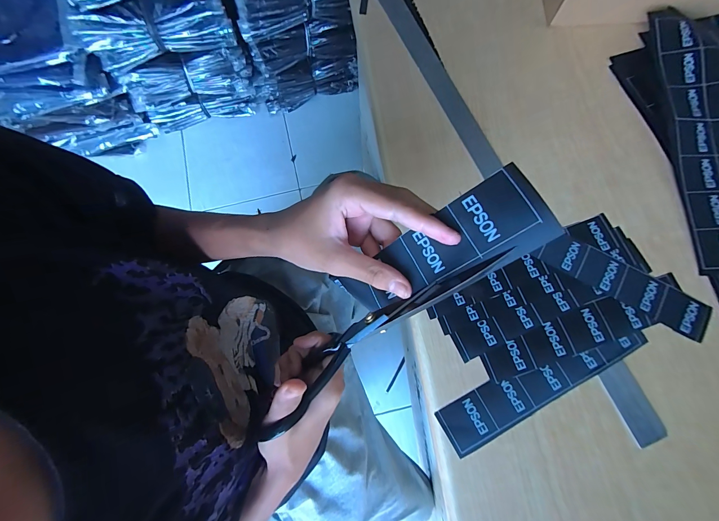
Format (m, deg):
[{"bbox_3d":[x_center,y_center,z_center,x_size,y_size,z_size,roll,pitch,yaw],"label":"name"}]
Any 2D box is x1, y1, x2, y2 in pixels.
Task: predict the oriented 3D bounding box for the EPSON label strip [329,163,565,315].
[{"bbox_3d":[0.053,-0.002,0.220,0.142,0.011,0.052,-33,81,23],"label":"EPSON label strip"}]

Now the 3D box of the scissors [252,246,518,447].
[{"bbox_3d":[0.007,0.054,0.248,0.218,0.072,0.014,-42,110,12],"label":"scissors"}]

